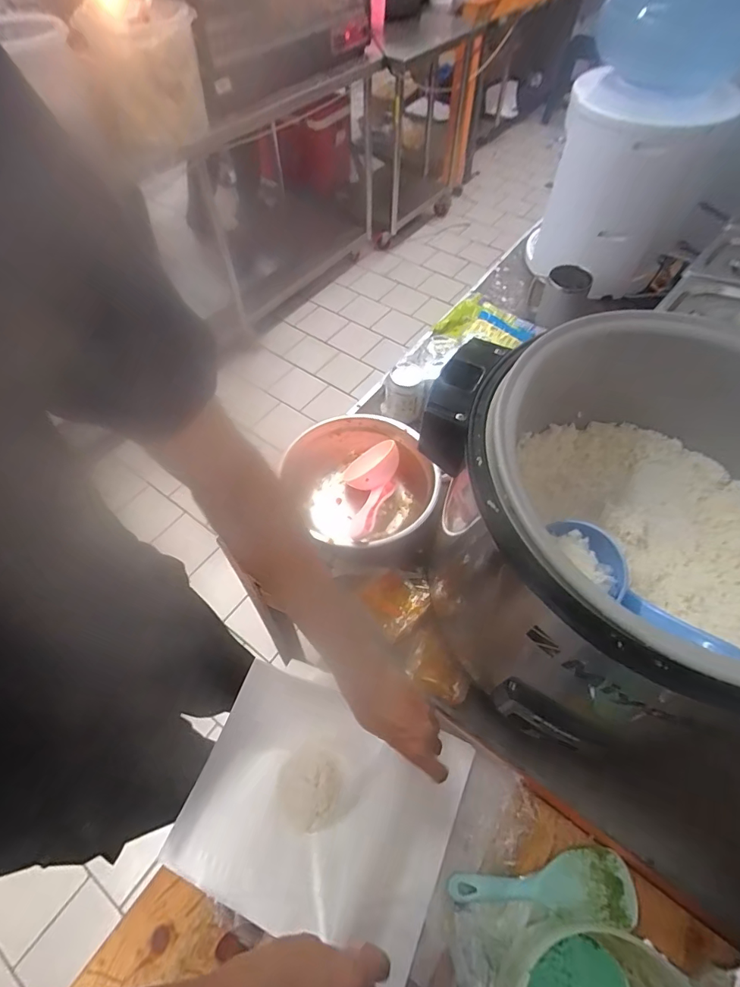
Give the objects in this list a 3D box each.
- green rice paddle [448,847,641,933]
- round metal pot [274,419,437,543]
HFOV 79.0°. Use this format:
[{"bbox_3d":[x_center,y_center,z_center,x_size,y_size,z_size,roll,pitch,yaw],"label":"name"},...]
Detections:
[{"bbox_3d":[0.187,0.422,0.491,0.194,0.015,0.063,4,57,3],"label":"green rice paddle"},{"bbox_3d":[-0.010,-0.013,0.689,0.198,0.101,0.225,-22,59,-14],"label":"round metal pot"}]

